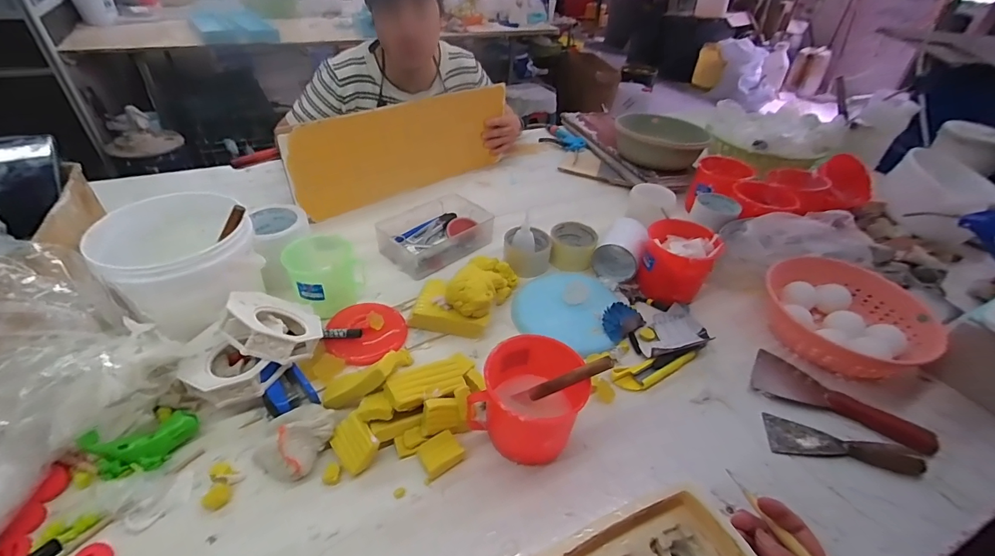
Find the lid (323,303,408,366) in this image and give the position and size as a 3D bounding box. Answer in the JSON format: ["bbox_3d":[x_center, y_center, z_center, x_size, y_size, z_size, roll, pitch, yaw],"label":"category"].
[{"bbox_3d":[-0.198,0.078,0.641,0.115,0.017,0.104,-23,47,-29],"label":"lid"}]

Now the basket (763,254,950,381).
[{"bbox_3d":[0.544,0.063,0.674,0.211,0.085,0.215,3,40,-2],"label":"basket"}]

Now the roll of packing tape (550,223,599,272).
[{"bbox_3d":[0.143,-0.062,0.806,0.085,0.046,0.087,10,40,6],"label":"roll of packing tape"}]

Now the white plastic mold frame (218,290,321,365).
[{"bbox_3d":[-0.293,0.066,0.558,0.111,0.052,0.131,35,9,8],"label":"white plastic mold frame"}]

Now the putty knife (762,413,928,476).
[{"bbox_3d":[0.437,0.208,0.539,0.168,0.020,0.054,10,40,6],"label":"putty knife"}]

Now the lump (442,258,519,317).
[{"bbox_3d":[-0.025,0.010,0.685,0.073,0.058,0.155,19,21,17],"label":"lump"}]

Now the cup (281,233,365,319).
[{"bbox_3d":[-0.274,-0.010,0.674,0.104,0.101,0.119,-18,45,-25],"label":"cup"}]

